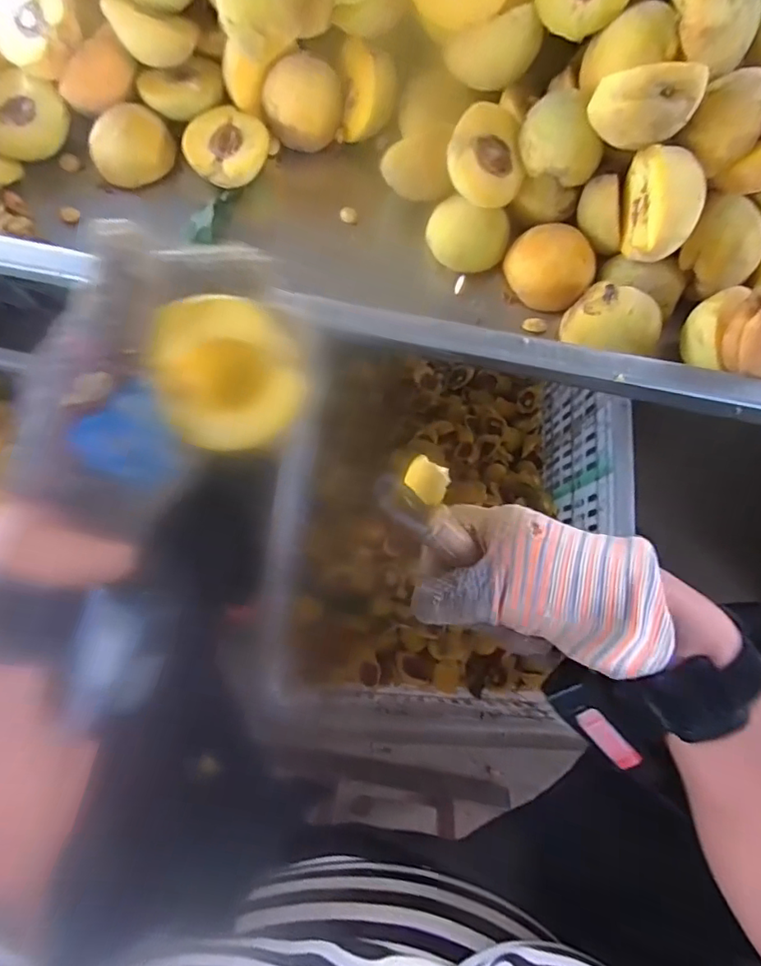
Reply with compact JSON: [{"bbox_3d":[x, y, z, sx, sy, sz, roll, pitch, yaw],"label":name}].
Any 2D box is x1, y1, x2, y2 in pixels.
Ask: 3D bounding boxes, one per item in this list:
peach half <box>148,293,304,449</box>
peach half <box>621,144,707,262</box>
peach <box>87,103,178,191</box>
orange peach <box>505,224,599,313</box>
[{"bbox_3d":[-0.070,-0.052,0.244,0.060,0.032,0.064,-26,120,-5],"label":"peach half"},{"bbox_3d":[0.190,-0.189,0.360,0.031,0.077,0.067,2,77,1],"label":"peach half"},{"bbox_3d":[-0.207,-0.281,0.433,0.063,0.032,0.063,-27,78,-5],"label":"peach"},{"bbox_3d":[0.130,-0.164,0.396,0.064,0.034,0.055,-3,77,0],"label":"orange peach"}]

